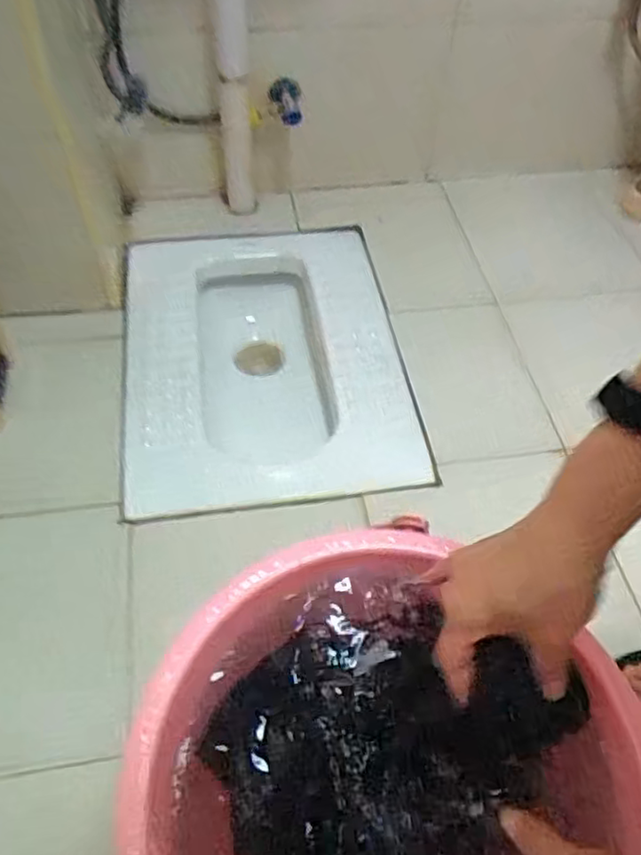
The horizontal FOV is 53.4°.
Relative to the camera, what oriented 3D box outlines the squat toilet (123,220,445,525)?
[{"bbox_3d":[-0.097,-0.089,1.067,0.428,0.165,0.567,-6,54,-8],"label":"squat toilet"}]

